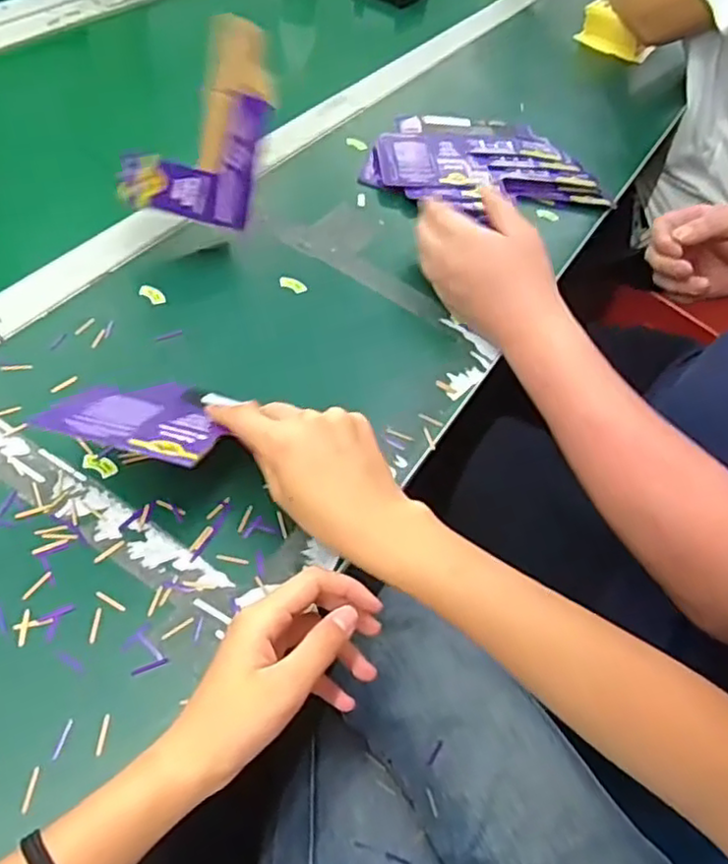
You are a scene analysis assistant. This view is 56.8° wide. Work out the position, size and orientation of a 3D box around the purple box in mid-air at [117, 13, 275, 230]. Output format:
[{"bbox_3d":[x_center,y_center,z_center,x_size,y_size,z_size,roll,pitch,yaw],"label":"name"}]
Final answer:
[{"bbox_3d":[-0.126,-0.256,0.534,0.098,0.041,0.171,12,83,-17],"label":"purple box in mid-air"}]

